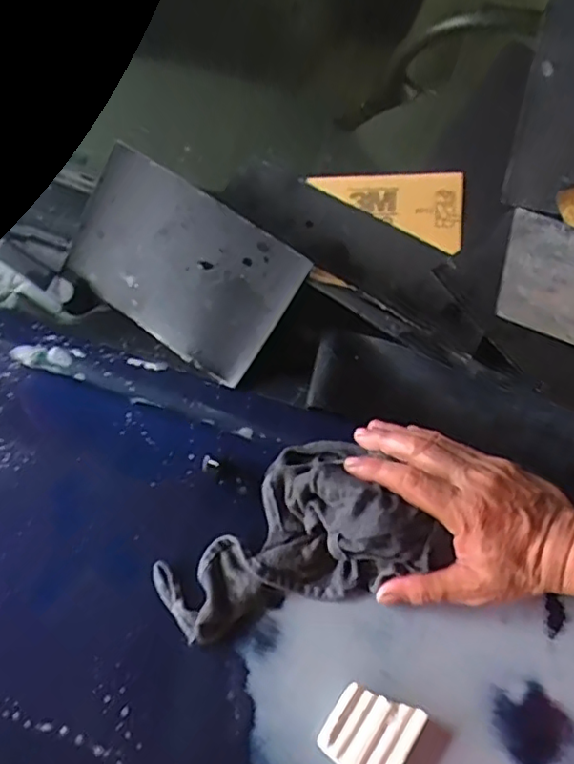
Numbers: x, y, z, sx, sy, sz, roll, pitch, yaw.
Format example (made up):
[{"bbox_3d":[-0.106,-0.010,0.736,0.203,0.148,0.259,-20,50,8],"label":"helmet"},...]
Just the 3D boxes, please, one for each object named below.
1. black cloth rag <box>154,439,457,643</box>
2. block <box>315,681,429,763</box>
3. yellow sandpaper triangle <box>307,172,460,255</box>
[{"bbox_3d":[0.002,0.098,0.419,0.195,0.068,0.112,-12,56,-10],"label":"black cloth rag"},{"bbox_3d":[0.052,0.222,0.369,0.051,0.016,0.052,30,59,18],"label":"block"},{"bbox_3d":[0.093,-0.165,0.550,0.143,0.007,0.070,9,90,12],"label":"yellow sandpaper triangle"}]

